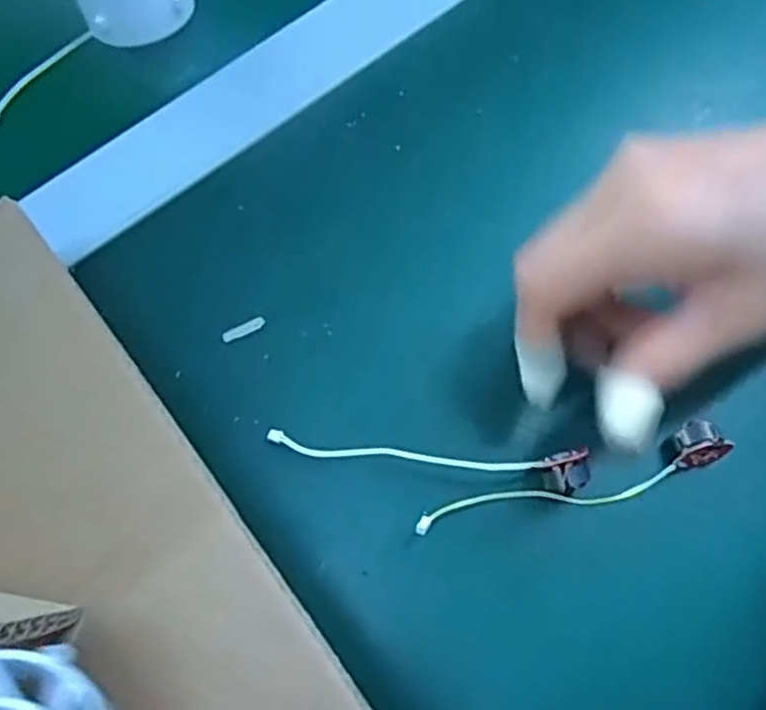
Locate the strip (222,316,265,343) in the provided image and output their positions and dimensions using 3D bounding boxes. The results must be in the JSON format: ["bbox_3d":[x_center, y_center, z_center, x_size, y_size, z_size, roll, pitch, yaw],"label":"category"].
[{"bbox_3d":[-0.055,-0.010,0.293,0.017,0.004,0.005,-25,79,-9],"label":"strip"}]

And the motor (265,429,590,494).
[{"bbox_3d":[0.014,0.037,0.265,0.114,0.012,0.017,3,72,4],"label":"motor"}]

